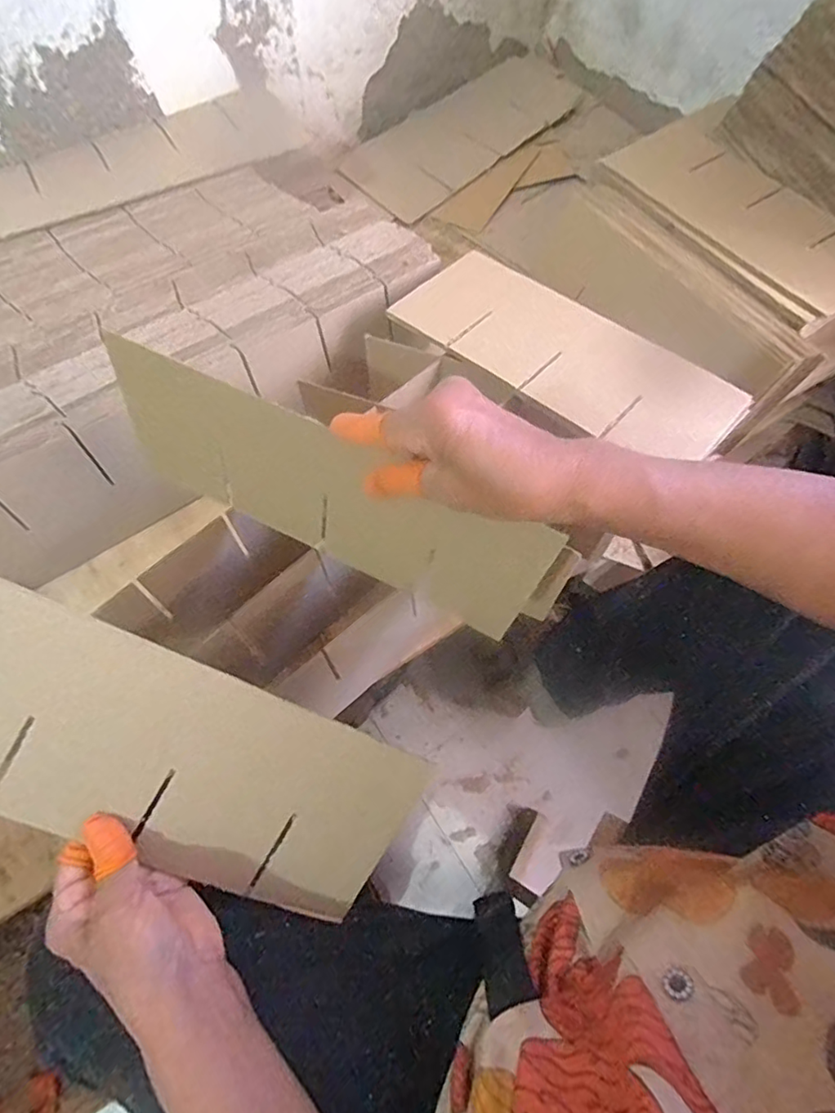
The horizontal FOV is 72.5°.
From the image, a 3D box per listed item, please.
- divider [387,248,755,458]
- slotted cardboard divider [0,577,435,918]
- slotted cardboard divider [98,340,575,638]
[{"bbox_3d":[0.135,-0.195,0.531,0.320,0.008,0.141,38,66,20],"label":"divider"},{"bbox_3d":[-0.152,0.125,0.351,0.313,0.007,0.132,30,94,-19],"label":"slotted cardboard divider"},{"bbox_3d":[-0.066,-0.044,0.396,0.312,0.139,0.010,24,57,7],"label":"slotted cardboard divider"}]

